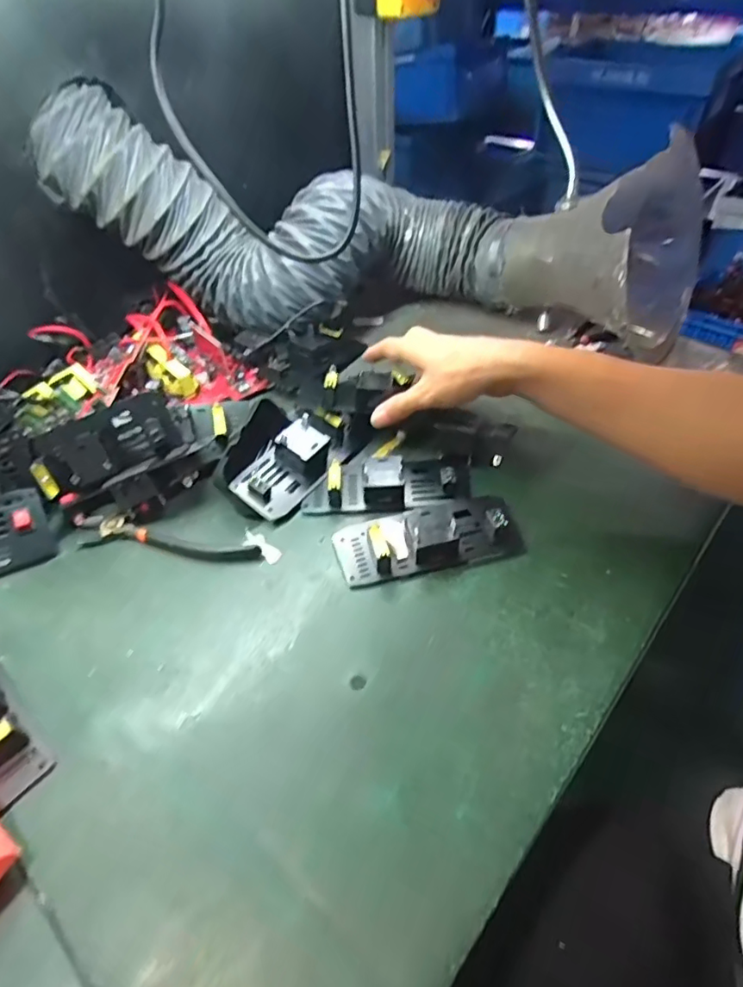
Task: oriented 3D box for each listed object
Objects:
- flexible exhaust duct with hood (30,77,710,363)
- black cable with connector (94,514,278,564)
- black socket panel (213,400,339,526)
[{"bbox_3d":[0.028,-0.284,0.596,0.648,0.220,0.205,7,46,8],"label":"flexible exhaust duct with hood"},{"bbox_3d":[-0.147,0.037,0.446,0.149,0.007,0.030,6,46,8],"label":"black cable with connector"},{"bbox_3d":[-0.080,-0.034,0.487,0.073,0.038,0.117,13,48,14],"label":"black socket panel"}]

